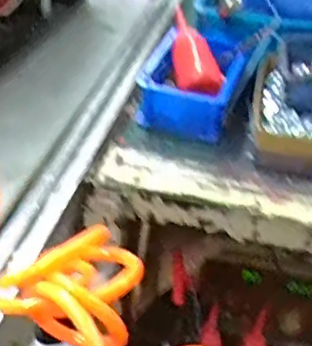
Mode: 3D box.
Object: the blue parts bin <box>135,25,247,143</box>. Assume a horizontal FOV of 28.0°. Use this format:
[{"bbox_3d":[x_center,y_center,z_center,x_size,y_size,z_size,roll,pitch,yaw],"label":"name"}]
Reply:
[{"bbox_3d":[0.041,-0.111,0.732,0.110,0.063,0.158,14,39,11],"label":"blue parts bin"}]

